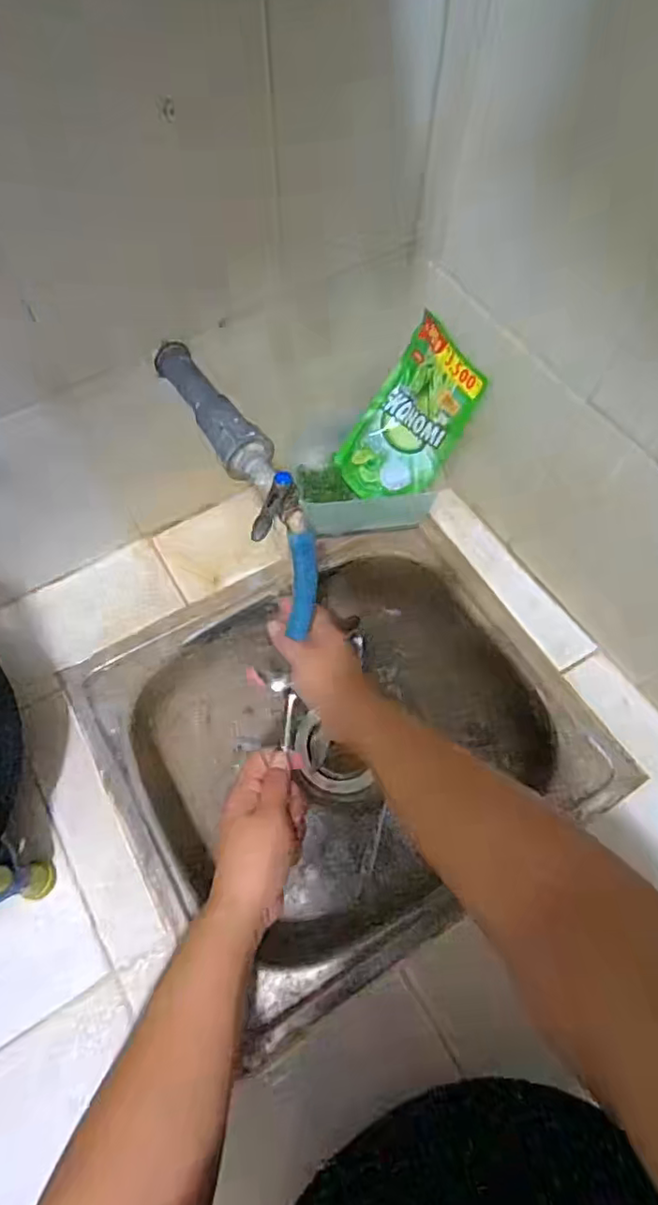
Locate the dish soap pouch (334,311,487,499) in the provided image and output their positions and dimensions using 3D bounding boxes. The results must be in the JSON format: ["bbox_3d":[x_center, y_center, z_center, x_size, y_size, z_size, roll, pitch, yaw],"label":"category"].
[{"bbox_3d":[0.073,-0.187,0.602,0.068,0.172,0.109,-16,63,-28],"label":"dish soap pouch"}]

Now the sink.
[{"bbox_3d":[0.015,0.144,0.629,0.429,0.143,0.384,-29,68,-14],"label":"sink"}]

